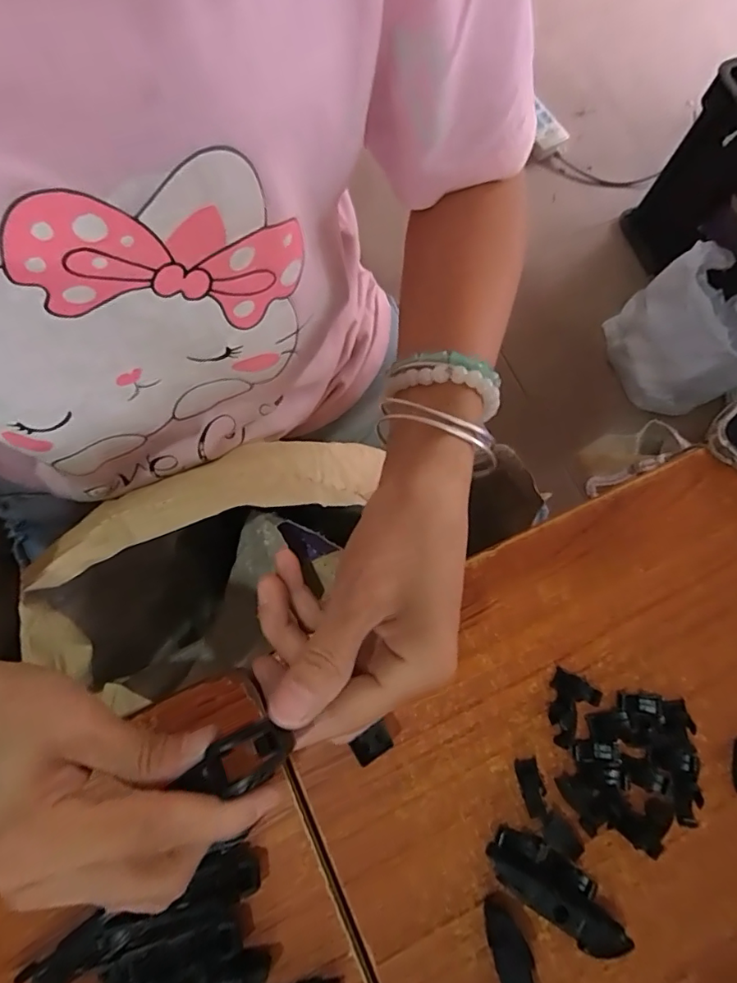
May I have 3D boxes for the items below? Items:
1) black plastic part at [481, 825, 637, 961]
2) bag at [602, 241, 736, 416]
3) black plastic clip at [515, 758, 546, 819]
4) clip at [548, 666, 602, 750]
[{"bbox_3d":[0.093,0.197,0.255,0.069,0.017,0.025,36,78,6],"label":"black plastic part"},{"bbox_3d":[0.550,-0.267,0.906,0.168,0.200,0.241,-22,78,-7],"label":"bag"},{"bbox_3d":[0.086,0.156,0.272,0.012,0.004,0.028,-11,77,-4],"label":"black plastic clip"},{"bbox_3d":[0.108,0.118,0.279,0.025,0.009,0.036,29,78,5],"label":"clip"}]

